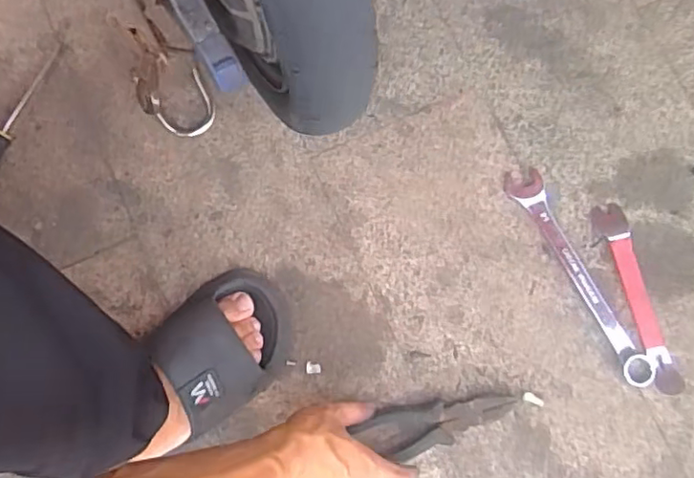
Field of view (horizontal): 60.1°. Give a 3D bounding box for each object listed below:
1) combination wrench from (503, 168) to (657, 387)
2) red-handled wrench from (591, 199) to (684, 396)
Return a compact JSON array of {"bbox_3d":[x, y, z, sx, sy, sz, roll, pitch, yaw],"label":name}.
[{"bbox_3d":[0.237,0.036,0.618,0.037,0.013,0.246,-26,81,-4],"label":"combination wrench"},{"bbox_3d":[0.298,0.059,0.612,0.031,0.012,0.196,-15,80,-2],"label":"red-handled wrench"}]

